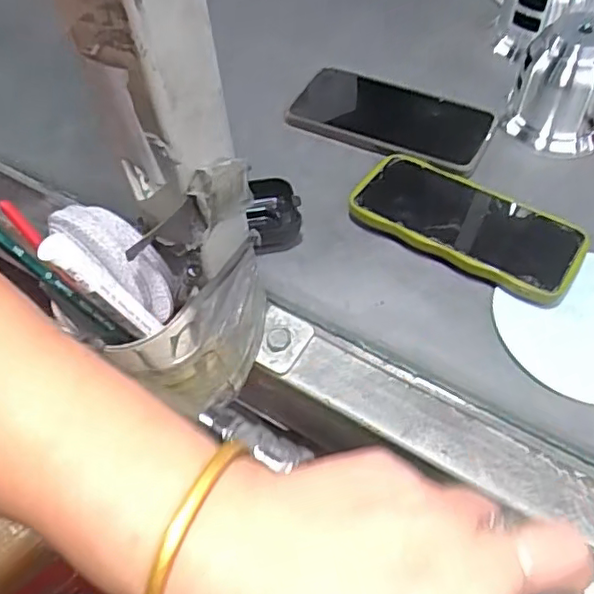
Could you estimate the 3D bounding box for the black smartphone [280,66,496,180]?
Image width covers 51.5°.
[{"bbox_3d":[0.076,-0.147,0.510,0.158,0.011,0.080,22,59,18],"label":"black smartphone"}]

